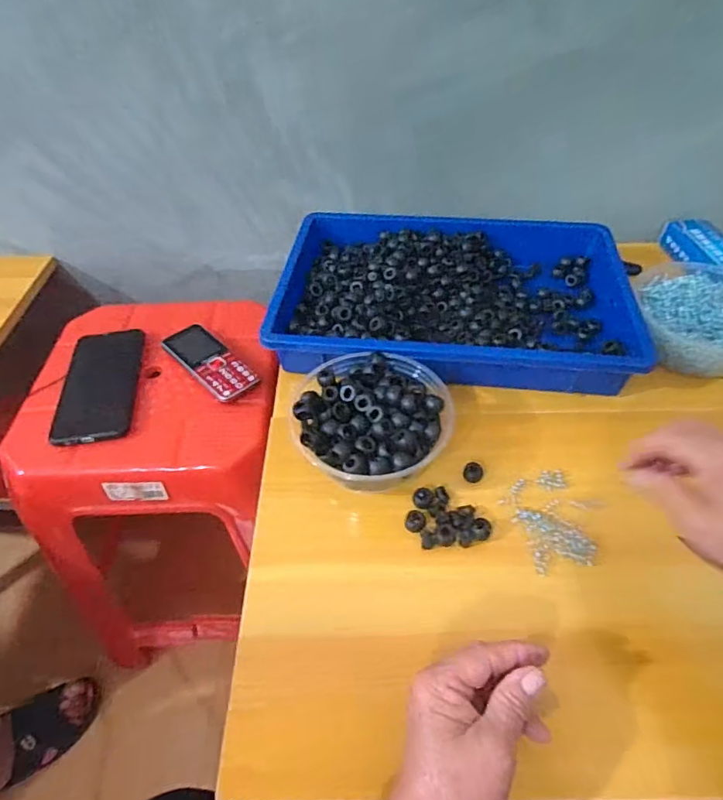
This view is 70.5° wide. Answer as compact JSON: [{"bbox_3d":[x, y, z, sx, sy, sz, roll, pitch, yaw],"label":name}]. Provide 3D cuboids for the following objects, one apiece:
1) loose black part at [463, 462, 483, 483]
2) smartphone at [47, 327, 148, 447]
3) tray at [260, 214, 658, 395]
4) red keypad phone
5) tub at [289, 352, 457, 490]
[{"bbox_3d":[0.096,0.062,0.441,0.017,0.013,0.014,14,50,13],"label":"loose black part"},{"bbox_3d":[-0.284,-0.019,0.559,0.079,0.009,0.155,-8,49,-6],"label":"smartphone"},{"bbox_3d":[0.097,-0.112,0.554,0.365,0.054,0.264,7,49,7],"label":"tray"},{"bbox_3d":[-0.169,-0.042,0.574,0.050,0.014,0.126,-36,57,-27],"label":"red keypad phone"},{"bbox_3d":[0.007,0.019,0.438,0.127,0.054,0.124,-1,48,1],"label":"tub"}]

